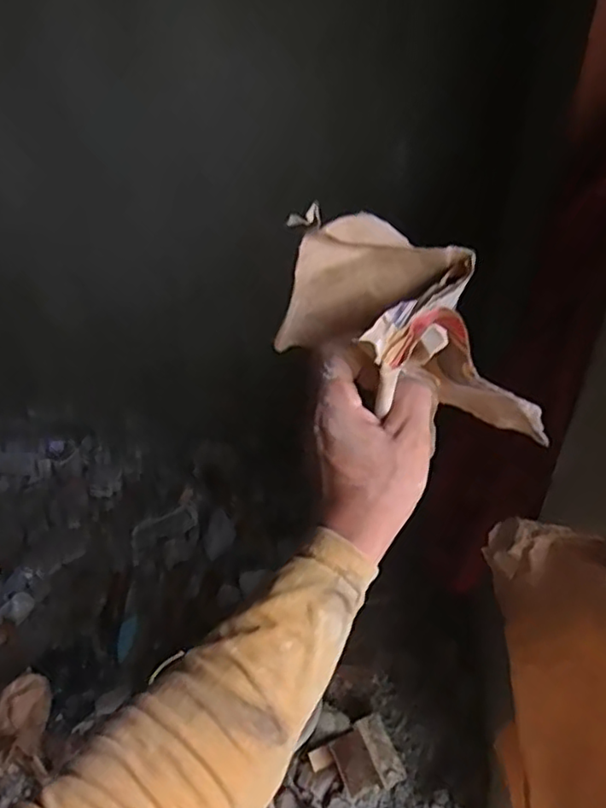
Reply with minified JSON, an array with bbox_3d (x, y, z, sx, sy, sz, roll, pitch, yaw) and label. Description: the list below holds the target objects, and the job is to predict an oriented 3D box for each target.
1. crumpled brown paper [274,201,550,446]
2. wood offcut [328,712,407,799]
[{"bbox_3d":[0.065,-0.028,0.373,0.189,0.094,0.084,36,46,-21],"label":"crumpled brown paper"},{"bbox_3d":[0.122,0.670,1.200,0.103,0.046,0.120,-24,66,-9],"label":"wood offcut"}]

